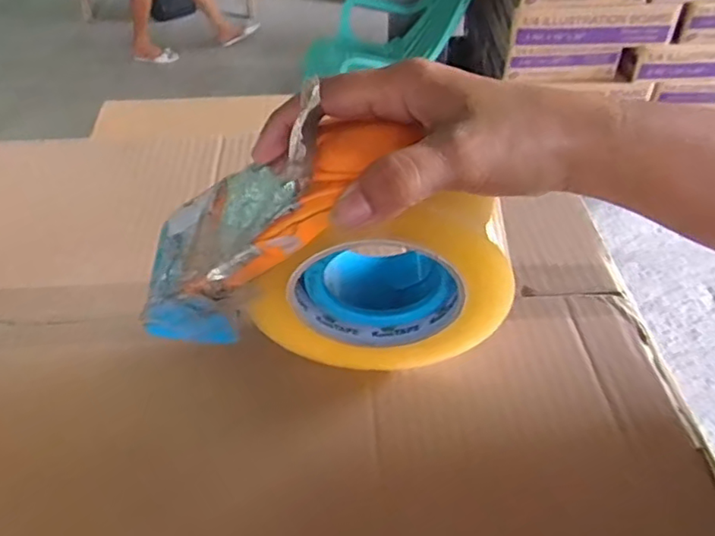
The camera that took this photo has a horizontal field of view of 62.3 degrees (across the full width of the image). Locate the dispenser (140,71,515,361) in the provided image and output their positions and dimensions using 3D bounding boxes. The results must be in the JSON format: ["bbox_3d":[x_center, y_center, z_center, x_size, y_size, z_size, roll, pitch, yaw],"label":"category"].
[{"bbox_3d":[-0.016,-0.005,0.277,0.162,0.121,0.051,-1,46,1],"label":"dispenser"}]

